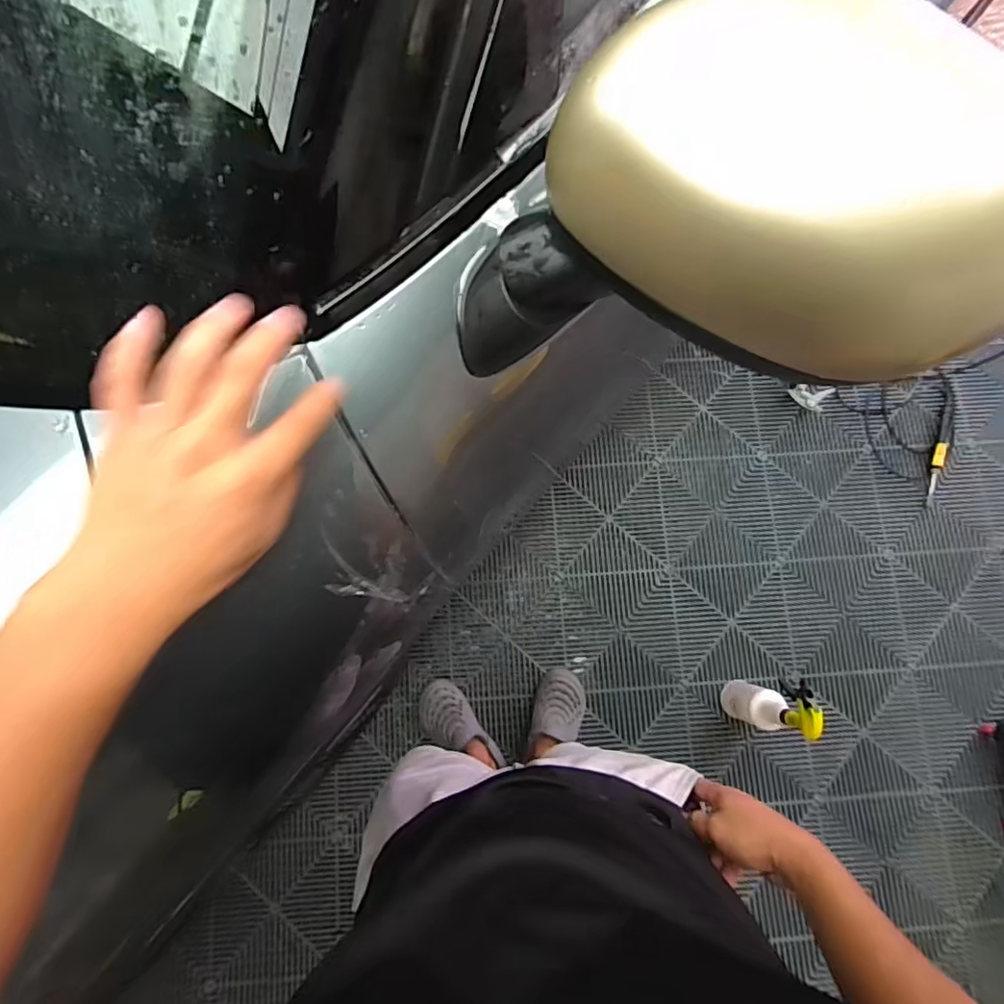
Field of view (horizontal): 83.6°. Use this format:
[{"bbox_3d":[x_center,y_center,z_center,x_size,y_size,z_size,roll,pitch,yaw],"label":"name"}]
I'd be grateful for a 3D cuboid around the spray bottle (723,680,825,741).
[{"bbox_3d":[0.559,0.423,1.177,0.086,0.336,0.109,24,80,4],"label":"spray bottle"}]

